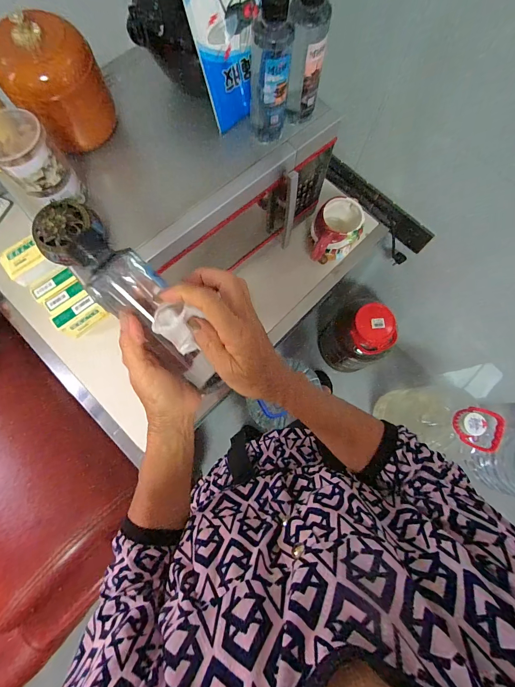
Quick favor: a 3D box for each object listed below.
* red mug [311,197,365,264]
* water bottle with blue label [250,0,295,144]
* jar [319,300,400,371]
[{"bbox_3d":[0.173,-0.250,0.732,0.102,0.100,0.142,39,80,8],"label":"red mug"},{"bbox_3d":[0.018,-0.364,0.442,0.054,0.171,0.045,4,77,0],"label":"water bottle with blue label"},{"bbox_3d":[0.339,-0.015,1.116,0.177,0.357,0.167,0,77,-1],"label":"jar"}]

